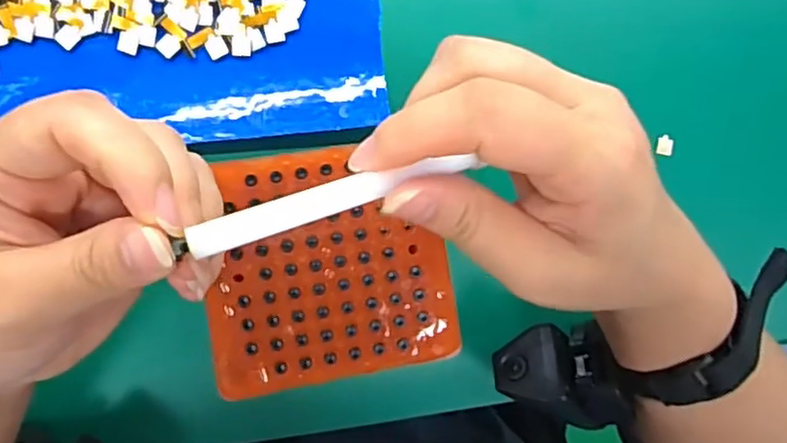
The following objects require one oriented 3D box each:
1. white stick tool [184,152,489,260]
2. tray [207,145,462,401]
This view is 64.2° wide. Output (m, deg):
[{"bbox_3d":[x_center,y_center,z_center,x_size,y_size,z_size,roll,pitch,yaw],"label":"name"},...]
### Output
[{"bbox_3d":[-0.014,-0.007,0.170,0.079,0.004,0.009,-19,92,-19],"label":"white stick tool"},{"bbox_3d":[-0.024,0.016,0.230,0.086,0.005,0.083,-8,91,-9],"label":"tray"}]

